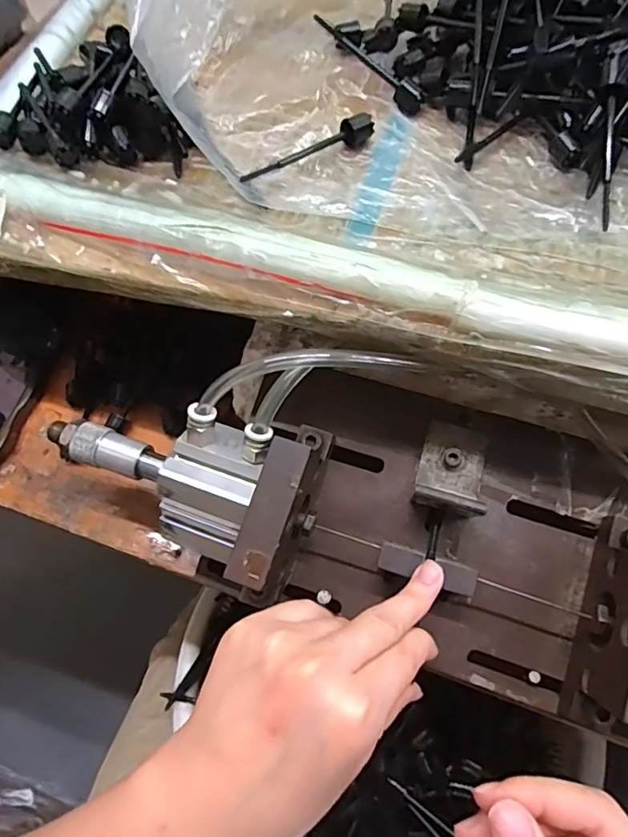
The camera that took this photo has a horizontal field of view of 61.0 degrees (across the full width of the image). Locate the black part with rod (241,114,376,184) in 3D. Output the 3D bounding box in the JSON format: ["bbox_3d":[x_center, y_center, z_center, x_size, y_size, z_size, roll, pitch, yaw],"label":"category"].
[{"bbox_3d":[-0.003,-0.152,0.302,0.086,0.014,0.011,-31,65,-14],"label":"black part with rod"}]

